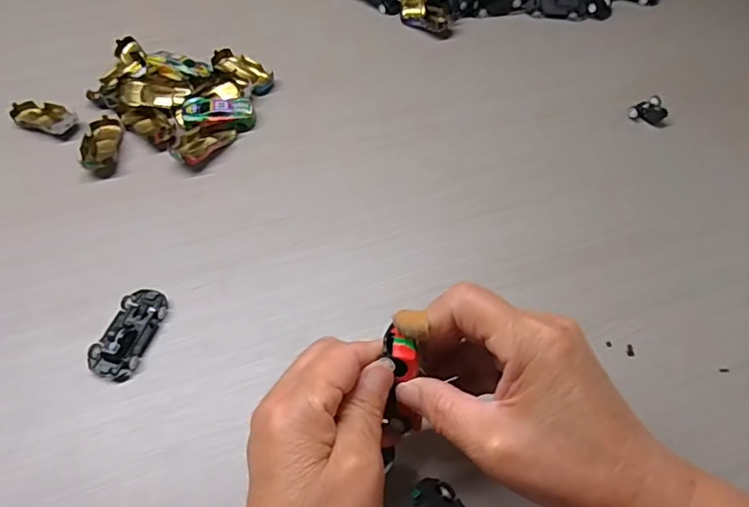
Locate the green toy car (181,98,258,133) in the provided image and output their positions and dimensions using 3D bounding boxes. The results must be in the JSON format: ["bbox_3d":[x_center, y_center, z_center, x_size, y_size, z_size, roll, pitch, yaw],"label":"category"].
[{"bbox_3d":[-0.141,-0.126,0.484,0.062,0.021,0.026,-3,54,-1],"label":"green toy car"}]

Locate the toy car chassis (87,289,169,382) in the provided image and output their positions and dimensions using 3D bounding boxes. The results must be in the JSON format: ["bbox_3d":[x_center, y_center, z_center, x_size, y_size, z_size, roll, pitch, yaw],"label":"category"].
[{"bbox_3d":[-0.166,0.053,0.363,0.031,0.014,0.065,13,56,10],"label":"toy car chassis"}]

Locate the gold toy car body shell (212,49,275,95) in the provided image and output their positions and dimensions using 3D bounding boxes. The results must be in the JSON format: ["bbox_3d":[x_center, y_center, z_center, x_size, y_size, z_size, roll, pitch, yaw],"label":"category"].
[{"bbox_3d":[-0.129,-0.180,0.528,0.064,0.021,0.033,34,62,22],"label":"gold toy car body shell"}]

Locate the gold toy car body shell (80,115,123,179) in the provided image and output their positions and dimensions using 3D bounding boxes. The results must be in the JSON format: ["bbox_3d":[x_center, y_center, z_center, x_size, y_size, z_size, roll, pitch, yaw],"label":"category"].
[{"bbox_3d":[-0.240,-0.096,0.468,0.029,0.017,0.065,-9,55,-5],"label":"gold toy car body shell"}]

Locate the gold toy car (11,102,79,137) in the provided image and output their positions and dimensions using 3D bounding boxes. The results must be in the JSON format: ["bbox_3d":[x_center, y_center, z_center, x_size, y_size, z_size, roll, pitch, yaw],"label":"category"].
[{"bbox_3d":[-0.301,-0.125,0.492,0.066,0.013,0.032,15,56,11],"label":"gold toy car"}]

